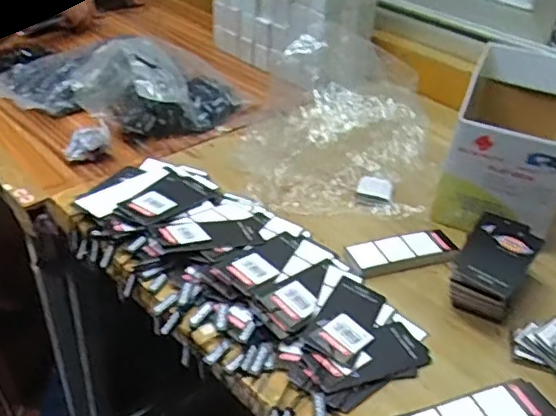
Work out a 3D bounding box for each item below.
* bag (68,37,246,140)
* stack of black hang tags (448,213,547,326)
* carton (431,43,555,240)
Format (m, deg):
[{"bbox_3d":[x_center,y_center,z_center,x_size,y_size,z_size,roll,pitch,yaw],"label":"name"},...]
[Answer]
[{"bbox_3d":[-0.129,-0.180,0.806,0.094,0.116,0.219,24,40,24],"label":"bag"},{"bbox_3d":[0.212,0.057,0.572,0.064,0.054,0.112,27,41,27],"label":"stack of black hang tags"},{"bbox_3d":[0.297,-0.098,0.728,0.125,0.127,0.314,18,37,16],"label":"carton"}]

